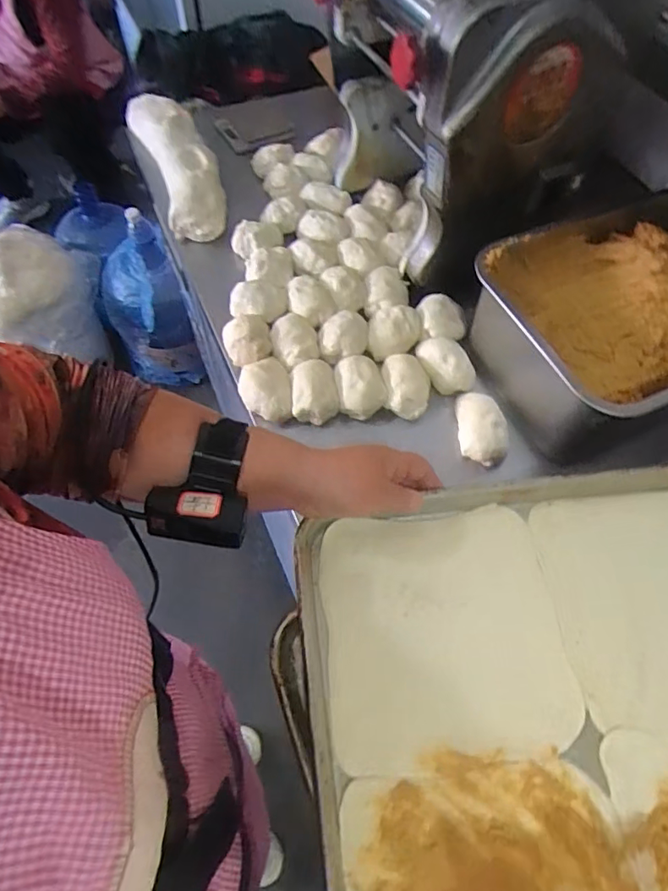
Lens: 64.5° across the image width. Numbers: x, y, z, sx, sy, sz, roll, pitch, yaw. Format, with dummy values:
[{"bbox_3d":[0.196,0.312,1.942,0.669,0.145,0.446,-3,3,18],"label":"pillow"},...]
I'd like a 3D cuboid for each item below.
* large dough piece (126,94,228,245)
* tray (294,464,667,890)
[{"bbox_3d":[-0.256,-0.473,0.878,0.108,0.060,0.352,-20,63,-13],"label":"large dough piece"},{"bbox_3d":[0.205,0.298,0.323,0.399,0.029,0.594,-7,61,-6],"label":"tray"}]

